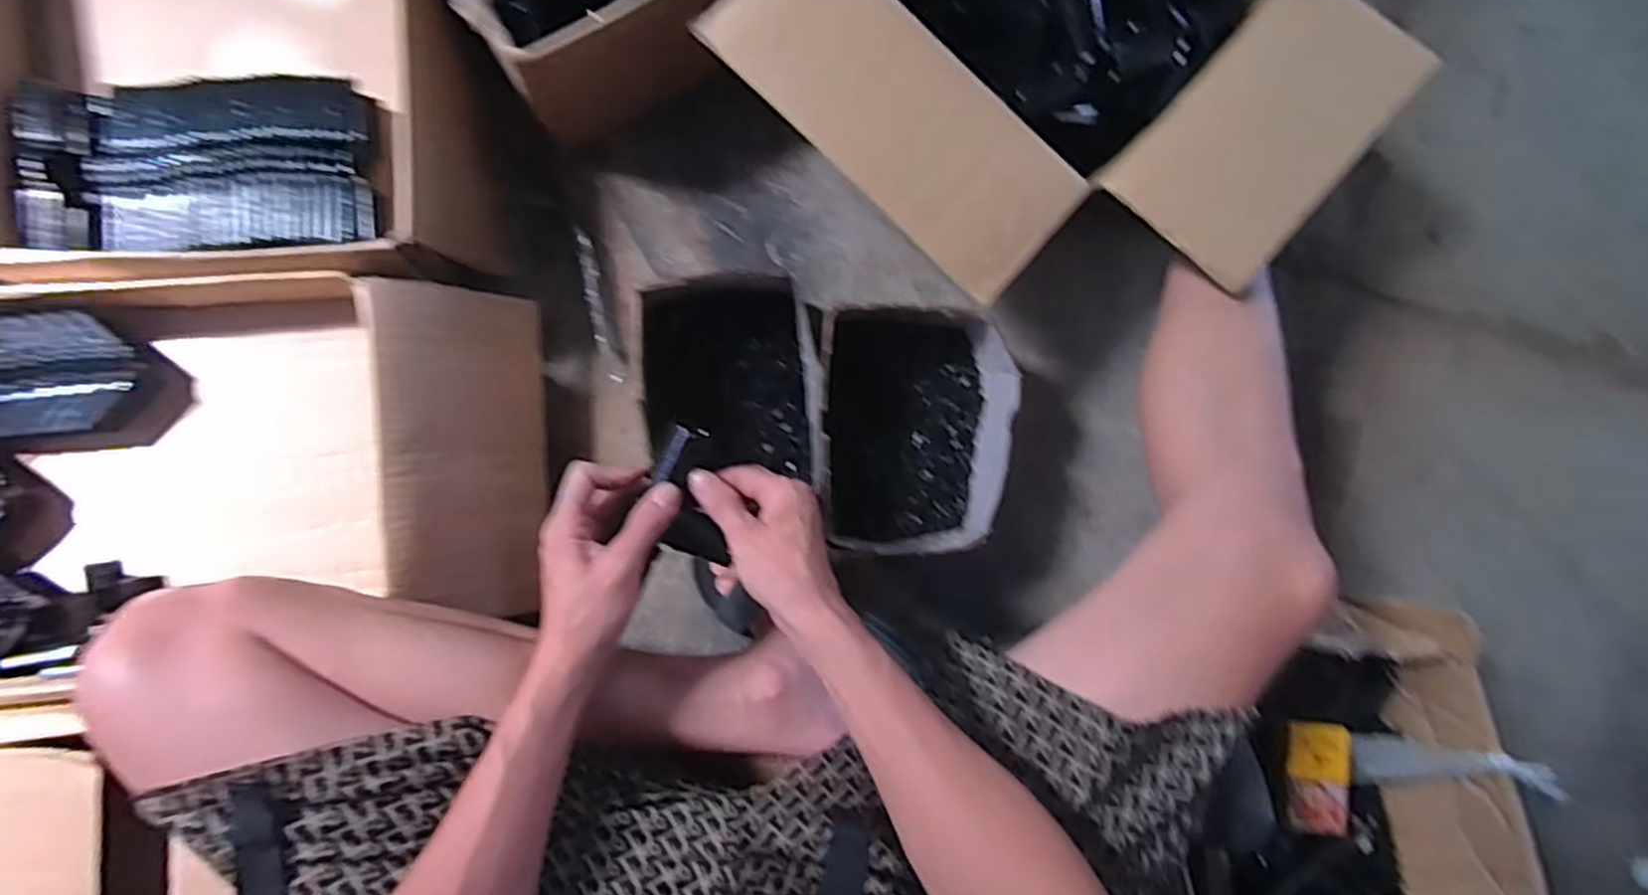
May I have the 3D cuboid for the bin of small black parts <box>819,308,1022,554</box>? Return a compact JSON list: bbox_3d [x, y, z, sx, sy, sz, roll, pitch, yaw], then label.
[{"bbox_3d":[0.075,-0.014,0.672,0.165,0.092,0.203,0,89,-7],"label":"bin of small black parts"}]

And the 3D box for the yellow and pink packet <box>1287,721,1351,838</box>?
[{"bbox_3d":[0.434,0.290,0.659,0.060,0.017,0.091,2,89,-7],"label":"yellow and pink packet"}]

